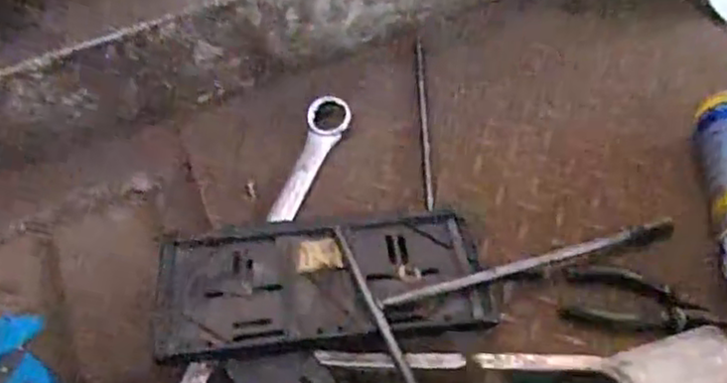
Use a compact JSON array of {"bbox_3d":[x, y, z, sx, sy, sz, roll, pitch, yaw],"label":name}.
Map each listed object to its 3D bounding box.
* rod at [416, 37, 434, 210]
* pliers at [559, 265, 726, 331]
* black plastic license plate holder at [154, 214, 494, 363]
[{"bbox_3d":[0.065,-0.080,0.749,0.009,0.005,0.236,-2,55,3],"label":"rod"},{"bbox_3d":[0.244,0.093,0.609,0.136,0.014,0.060,4,55,7],"label":"pliers"},{"bbox_3d":[-0.036,0.071,0.618,0.278,0.019,0.147,-4,44,-3],"label":"black plastic license plate holder"}]

